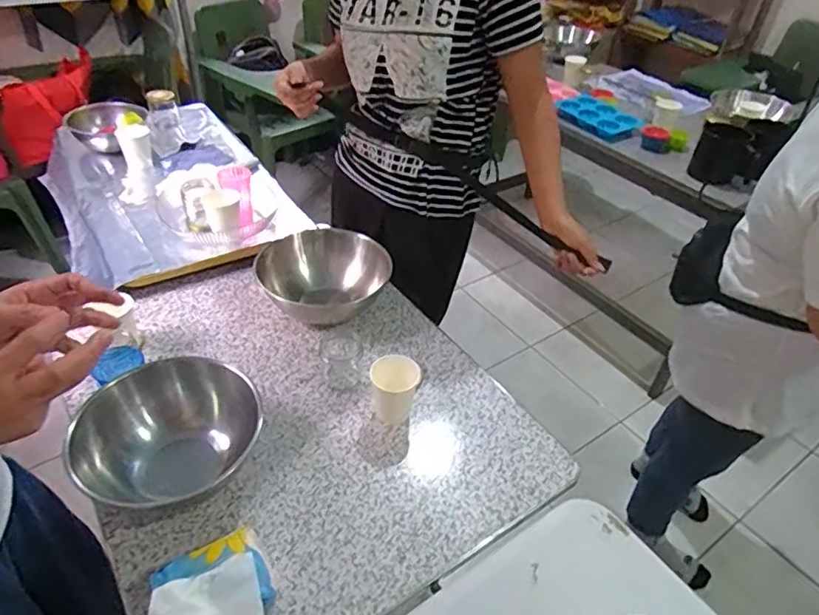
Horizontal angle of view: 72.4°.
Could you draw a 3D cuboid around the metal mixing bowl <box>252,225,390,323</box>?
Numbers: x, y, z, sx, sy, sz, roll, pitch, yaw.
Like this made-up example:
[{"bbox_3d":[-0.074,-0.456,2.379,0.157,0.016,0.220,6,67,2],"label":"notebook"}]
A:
[{"bbox_3d":[-0.156,-0.048,1.030,0.204,0.112,0.210,-28,49,-31],"label":"metal mixing bowl"}]

